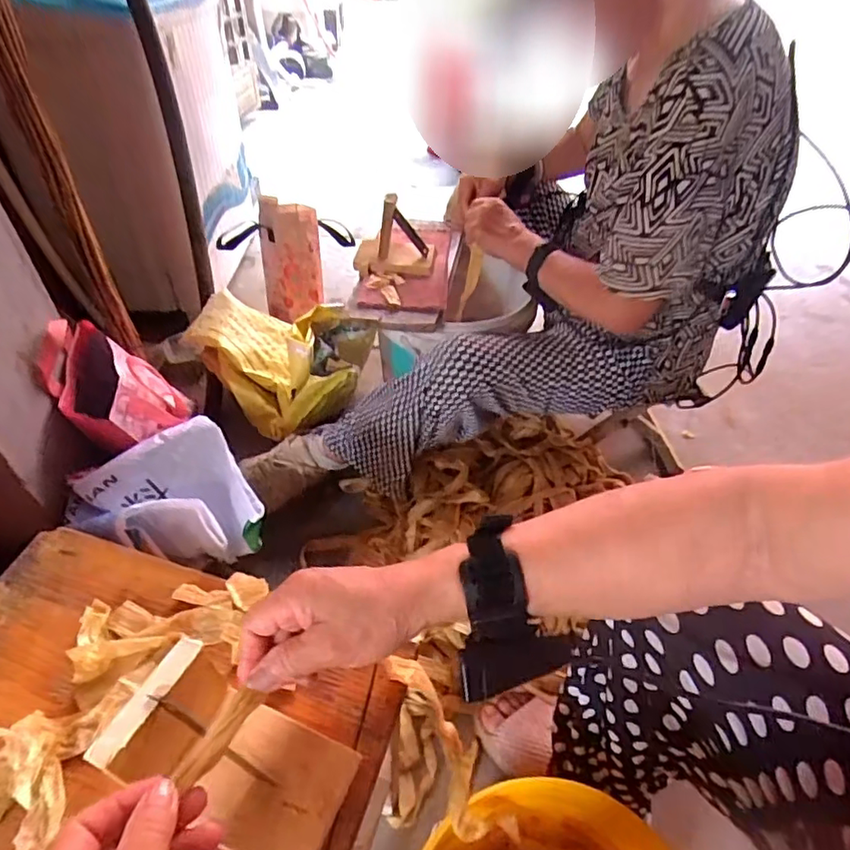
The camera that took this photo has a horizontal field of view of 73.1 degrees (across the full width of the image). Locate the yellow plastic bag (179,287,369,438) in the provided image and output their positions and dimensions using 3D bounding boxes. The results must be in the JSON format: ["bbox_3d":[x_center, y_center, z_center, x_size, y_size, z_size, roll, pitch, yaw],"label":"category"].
[{"bbox_3d":[-0.277,-0.135,1.143,0.336,0.163,0.287,-14,48,-10],"label":"yellow plastic bag"}]

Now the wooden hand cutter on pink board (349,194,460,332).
[{"bbox_3d":[-0.034,-0.321,1.010,0.175,0.130,0.344,6,47,8],"label":"wooden hand cutter on pink board"}]

